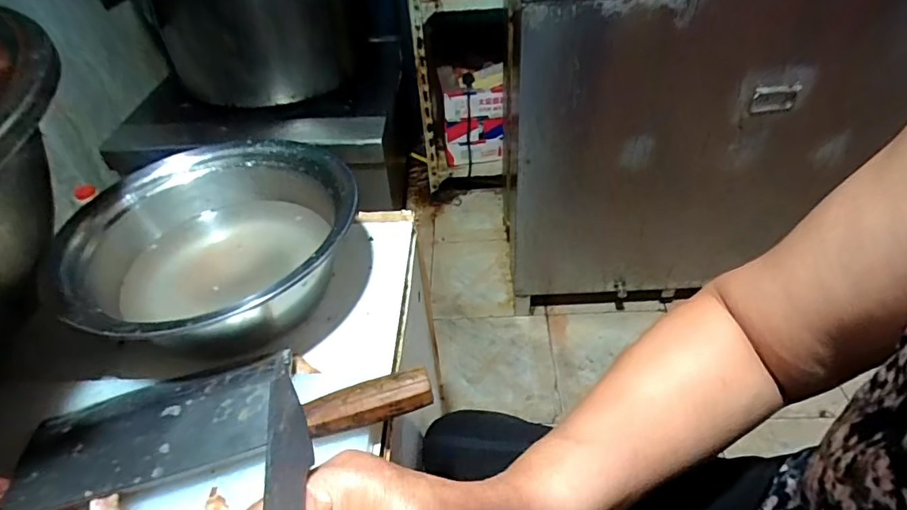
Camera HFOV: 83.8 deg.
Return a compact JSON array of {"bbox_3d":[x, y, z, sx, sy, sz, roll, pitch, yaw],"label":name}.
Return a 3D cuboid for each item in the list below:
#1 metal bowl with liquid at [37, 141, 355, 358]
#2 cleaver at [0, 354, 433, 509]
[{"bbox_3d":[-0.210,-0.012,0.478,0.233,0.096,0.242,-23,47,-19],"label":"metal bowl with liquid"},{"bbox_3d":[-0.164,0.110,0.364,0.287,0.036,0.093,-13,44,-9],"label":"cleaver"}]

